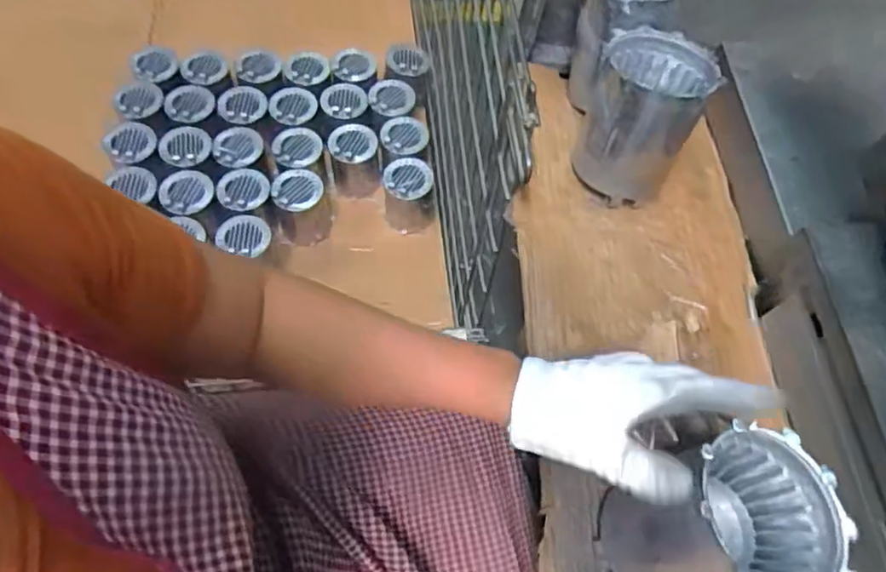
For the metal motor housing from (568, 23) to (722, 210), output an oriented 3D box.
[{"bbox_3d":[0.172,-0.151,0.547,0.094,0.115,0.111,30,66,11],"label":"metal motor housing"}]

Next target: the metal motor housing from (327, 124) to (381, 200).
[{"bbox_3d":[-0.165,-0.233,1.157,0.086,0.124,0.084,1,64,-3],"label":"metal motor housing"}]

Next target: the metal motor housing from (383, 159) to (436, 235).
[{"bbox_3d":[-0.062,-0.166,1.134,0.094,0.114,0.094,-4,64,-5],"label":"metal motor housing"}]

